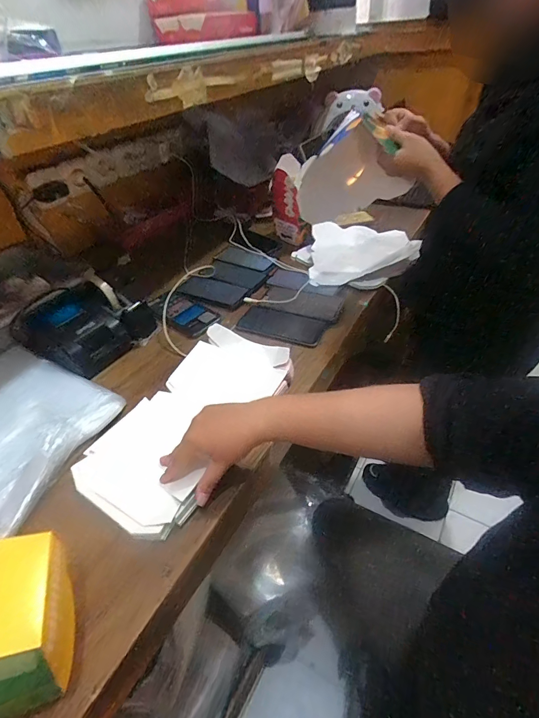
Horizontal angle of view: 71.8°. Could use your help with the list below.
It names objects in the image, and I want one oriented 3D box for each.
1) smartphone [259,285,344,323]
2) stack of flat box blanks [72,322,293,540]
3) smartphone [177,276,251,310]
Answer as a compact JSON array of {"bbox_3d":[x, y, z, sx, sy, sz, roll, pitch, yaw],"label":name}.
[{"bbox_3d":[0.068,-0.121,0.772,0.160,0.015,0.083,14,45,11],"label":"smartphone"},{"bbox_3d":[-0.112,0.080,0.542,0.179,0.034,0.317,20,50,26],"label":"stack of flat box blanks"},{"bbox_3d":[-0.123,-0.152,0.821,0.151,0.012,0.074,16,46,22],"label":"smartphone"}]

